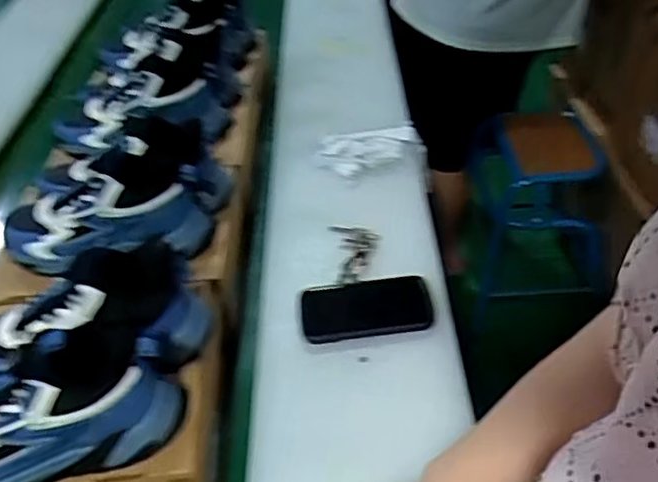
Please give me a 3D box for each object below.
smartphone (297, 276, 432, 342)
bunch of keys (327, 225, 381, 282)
[{"bbox_3d":[0.046,0.083,0.825,0.162,0.017,0.091,-7,52,-3],"label":"smartphone"},{"bbox_3d":[0.040,0.016,0.918,0.069,0.015,0.118,-9,45,-1],"label":"bunch of keys"}]

